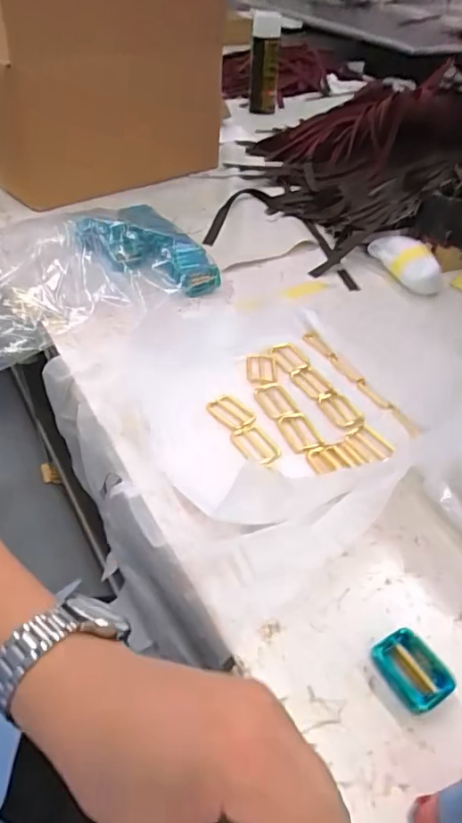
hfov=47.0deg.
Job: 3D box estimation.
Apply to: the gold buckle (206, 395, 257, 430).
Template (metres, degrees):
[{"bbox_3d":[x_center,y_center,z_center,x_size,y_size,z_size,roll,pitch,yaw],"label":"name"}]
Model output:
[{"bbox_3d":[0.002,0.000,0.504,0.030,0.004,0.046,-32,53,-32],"label":"gold buckle"}]

